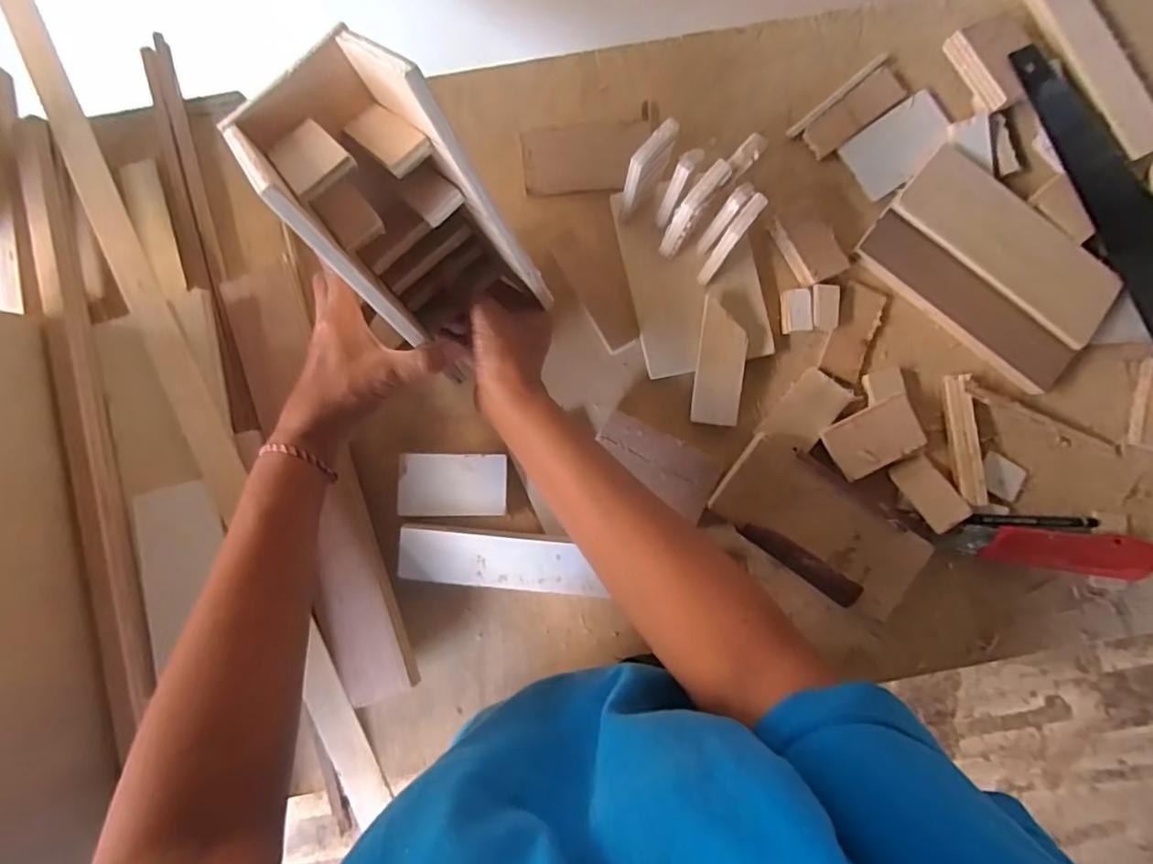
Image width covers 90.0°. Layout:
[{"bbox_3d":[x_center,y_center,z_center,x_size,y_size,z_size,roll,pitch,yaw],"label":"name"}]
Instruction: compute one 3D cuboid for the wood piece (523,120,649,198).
[{"bbox_3d":[0.008,-0.216,0.455,0.099,0.006,0.054,-4,87,0],"label":"wood piece"}]

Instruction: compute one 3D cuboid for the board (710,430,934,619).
[{"bbox_3d":[0.181,0.065,0.420,0.149,0.023,0.075,33,88,2],"label":"board"}]

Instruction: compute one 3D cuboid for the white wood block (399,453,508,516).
[{"bbox_3d":[-0.091,0.040,0.432,0.079,0.013,0.045,0,87,1],"label":"white wood block"}]

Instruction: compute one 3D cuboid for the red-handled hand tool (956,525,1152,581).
[{"bbox_3d":[0.361,0.088,0.426,0.155,0.022,0.031,7,87,1],"label":"red-handled hand tool"}]

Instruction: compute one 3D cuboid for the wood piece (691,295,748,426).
[{"bbox_3d":[0.108,-0.051,0.431,0.034,0.004,0.090,6,94,8],"label":"wood piece"}]

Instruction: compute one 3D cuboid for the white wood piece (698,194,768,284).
[{"bbox_3d":[0.105,-0.128,0.397,0.011,0.101,0.037,39,88,3],"label":"white wood piece"}]

